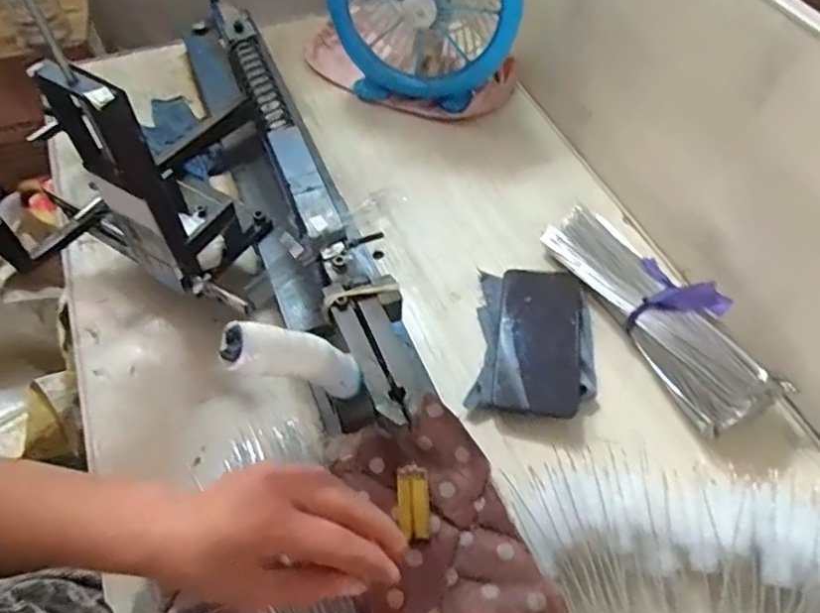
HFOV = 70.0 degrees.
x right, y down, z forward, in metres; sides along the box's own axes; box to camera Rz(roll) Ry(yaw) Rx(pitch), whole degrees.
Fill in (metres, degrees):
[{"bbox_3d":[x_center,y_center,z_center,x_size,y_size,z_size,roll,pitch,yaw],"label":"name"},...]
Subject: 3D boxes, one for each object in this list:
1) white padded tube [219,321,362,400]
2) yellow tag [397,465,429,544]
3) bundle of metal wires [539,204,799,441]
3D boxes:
[{"bbox_3d":[-0.058,0.030,0.323,0.024,0.097,0.021,-33,56,22],"label":"white padded tube"},{"bbox_3d":[0.003,0.146,0.433,0.022,0.005,0.054,-2,57,-4],"label":"yellow tag"},{"bbox_3d":[0.233,0.000,0.572,0.077,0.071,0.260,-24,61,-17],"label":"bundle of metal wires"}]

